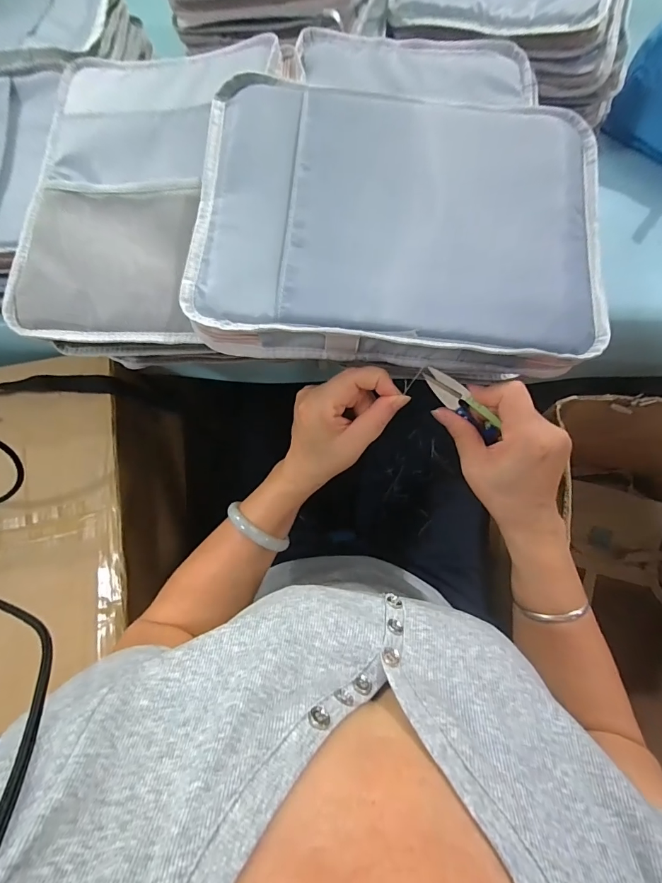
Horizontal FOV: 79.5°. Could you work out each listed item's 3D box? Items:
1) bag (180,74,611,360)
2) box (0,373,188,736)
[{"bbox_3d":[0.056,-0.182,0.308,0.310,0.023,0.219,5,74,0],"label":"bag"},{"bbox_3d":[-0.491,0.148,0.516,0.574,0.182,0.396,-7,75,-3],"label":"box"}]

